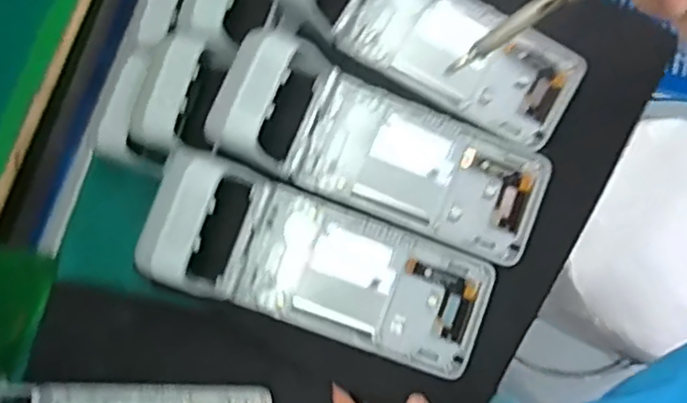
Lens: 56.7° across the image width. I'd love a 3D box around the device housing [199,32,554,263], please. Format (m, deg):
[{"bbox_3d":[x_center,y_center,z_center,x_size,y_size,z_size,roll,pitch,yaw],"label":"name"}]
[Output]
[{"bbox_3d":[0.025,-0.033,0.429,0.225,0.048,0.088,24,73,-8],"label":"device housing"}]

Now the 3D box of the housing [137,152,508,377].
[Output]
[{"bbox_3d":[-0.015,0.043,0.414,0.224,0.050,0.086,21,72,-7],"label":"housing"}]

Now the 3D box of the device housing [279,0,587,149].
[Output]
[{"bbox_3d":[0.057,-0.122,0.458,0.227,0.065,0.094,32,74,-3],"label":"device housing"}]

